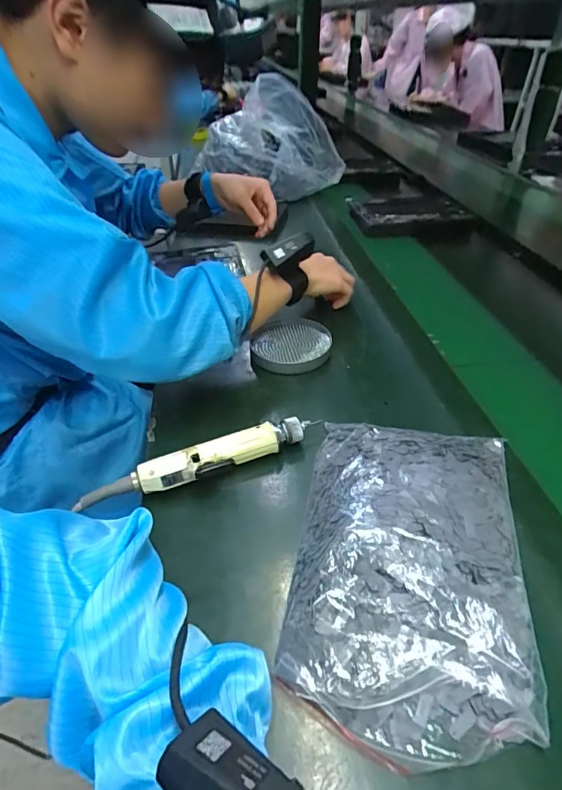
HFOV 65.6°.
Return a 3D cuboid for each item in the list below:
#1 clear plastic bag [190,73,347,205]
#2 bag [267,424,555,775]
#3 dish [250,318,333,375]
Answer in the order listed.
[{"bbox_3d":[-0.023,-0.636,1.133,0.326,0.273,0.205,-29,49,-29],"label":"clear plastic bag"},{"bbox_3d":[0.107,0.131,0.369,0.181,0.035,0.275,7,43,14],"label":"bag"},{"bbox_3d":[0.016,-0.071,0.625,0.108,0.026,0.125,6,42,7],"label":"dish"}]

